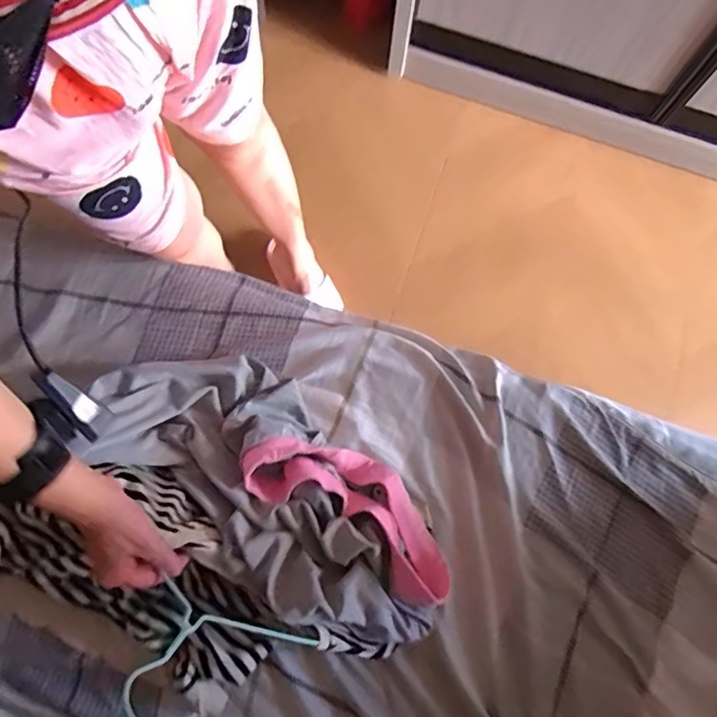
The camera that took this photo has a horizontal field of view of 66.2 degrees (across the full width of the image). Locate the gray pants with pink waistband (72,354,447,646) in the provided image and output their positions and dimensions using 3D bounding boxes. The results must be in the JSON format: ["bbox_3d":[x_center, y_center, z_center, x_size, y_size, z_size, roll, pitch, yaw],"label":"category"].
[{"bbox_3d":[-0.096,0.145,0.623,0.427,0.102,0.193,40,77,9],"label":"gray pants with pink waistband"}]

